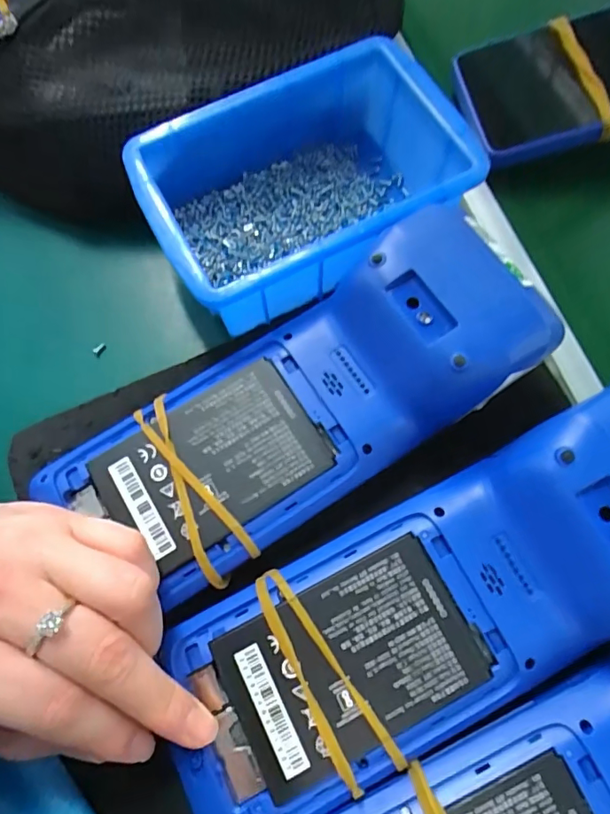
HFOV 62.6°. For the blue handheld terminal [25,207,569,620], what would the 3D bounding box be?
[{"bbox_3d":[-0.004,0.003,0.212,0.216,0.030,0.085,-31,75,3],"label":"blue handheld terminal"}]

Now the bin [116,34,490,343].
[{"bbox_3d":[-0.001,-0.106,0.250,0.143,0.052,0.099,-27,75,-8],"label":"bin"}]

